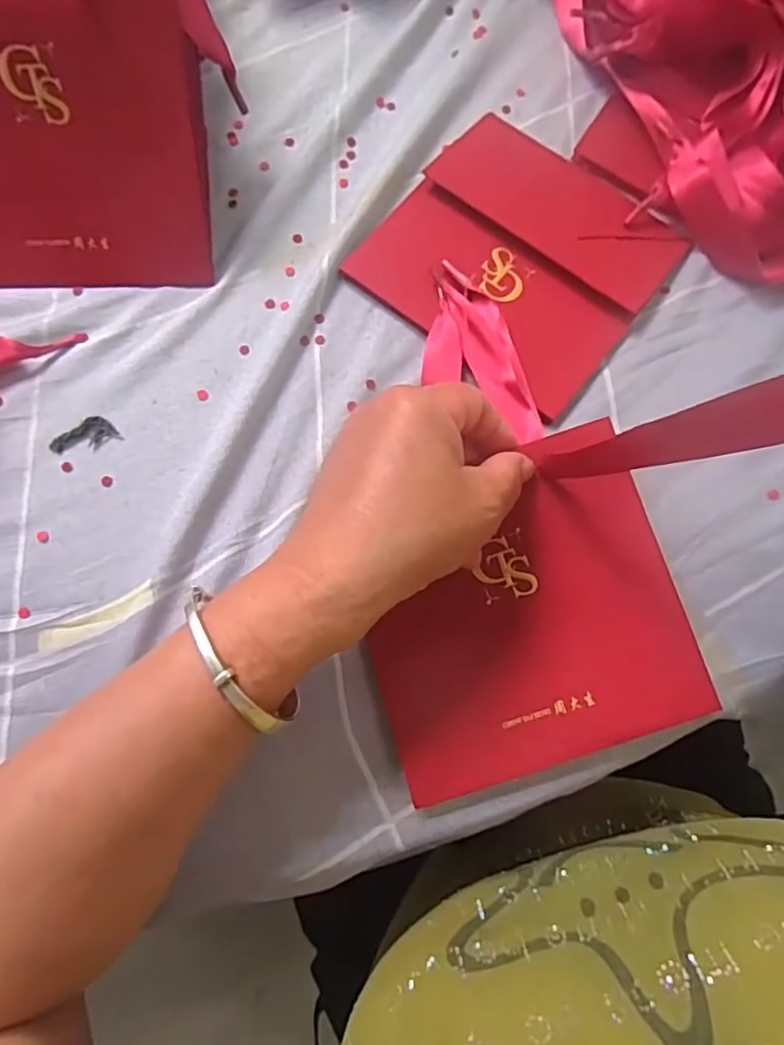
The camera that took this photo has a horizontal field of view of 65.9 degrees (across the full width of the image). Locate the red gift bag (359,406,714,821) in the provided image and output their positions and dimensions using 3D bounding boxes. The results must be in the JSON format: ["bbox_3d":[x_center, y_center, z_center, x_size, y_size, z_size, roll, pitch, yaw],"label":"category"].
[{"bbox_3d":[0.057,0.038,0.273,0.137,0.012,0.133,-17,78,-2],"label":"red gift bag"}]

